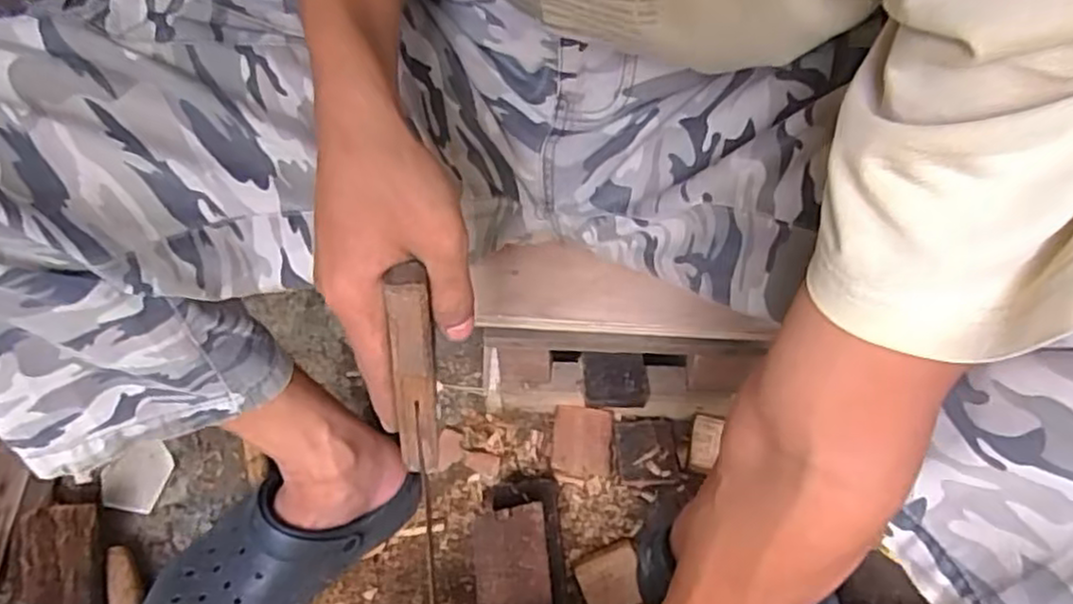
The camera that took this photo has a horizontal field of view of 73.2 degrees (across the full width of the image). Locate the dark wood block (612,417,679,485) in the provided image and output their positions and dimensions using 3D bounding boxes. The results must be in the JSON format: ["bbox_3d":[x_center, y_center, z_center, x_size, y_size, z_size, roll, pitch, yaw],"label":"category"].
[{"bbox_3d":[0.111,0.152,0.740,0.062,0.012,0.065,-2,71,-5],"label":"dark wood block"}]

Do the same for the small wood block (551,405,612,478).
[{"bbox_3d":[0.047,0.146,0.747,0.059,0.023,0.069,4,56,8],"label":"small wood block"}]

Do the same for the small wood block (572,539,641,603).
[{"bbox_3d":[0.070,0.259,0.675,0.060,0.011,0.057,-21,56,-9],"label":"small wood block"}]

